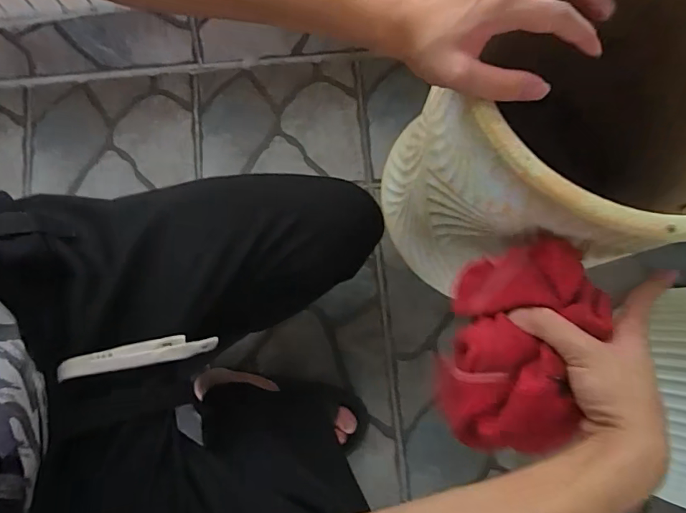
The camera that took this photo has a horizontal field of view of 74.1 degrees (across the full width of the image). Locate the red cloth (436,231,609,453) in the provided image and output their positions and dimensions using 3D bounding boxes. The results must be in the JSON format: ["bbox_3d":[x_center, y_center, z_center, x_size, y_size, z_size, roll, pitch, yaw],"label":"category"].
[{"bbox_3d":[0.139,0.065,0.366,0.090,0.085,0.177,16,79,3],"label":"red cloth"}]

